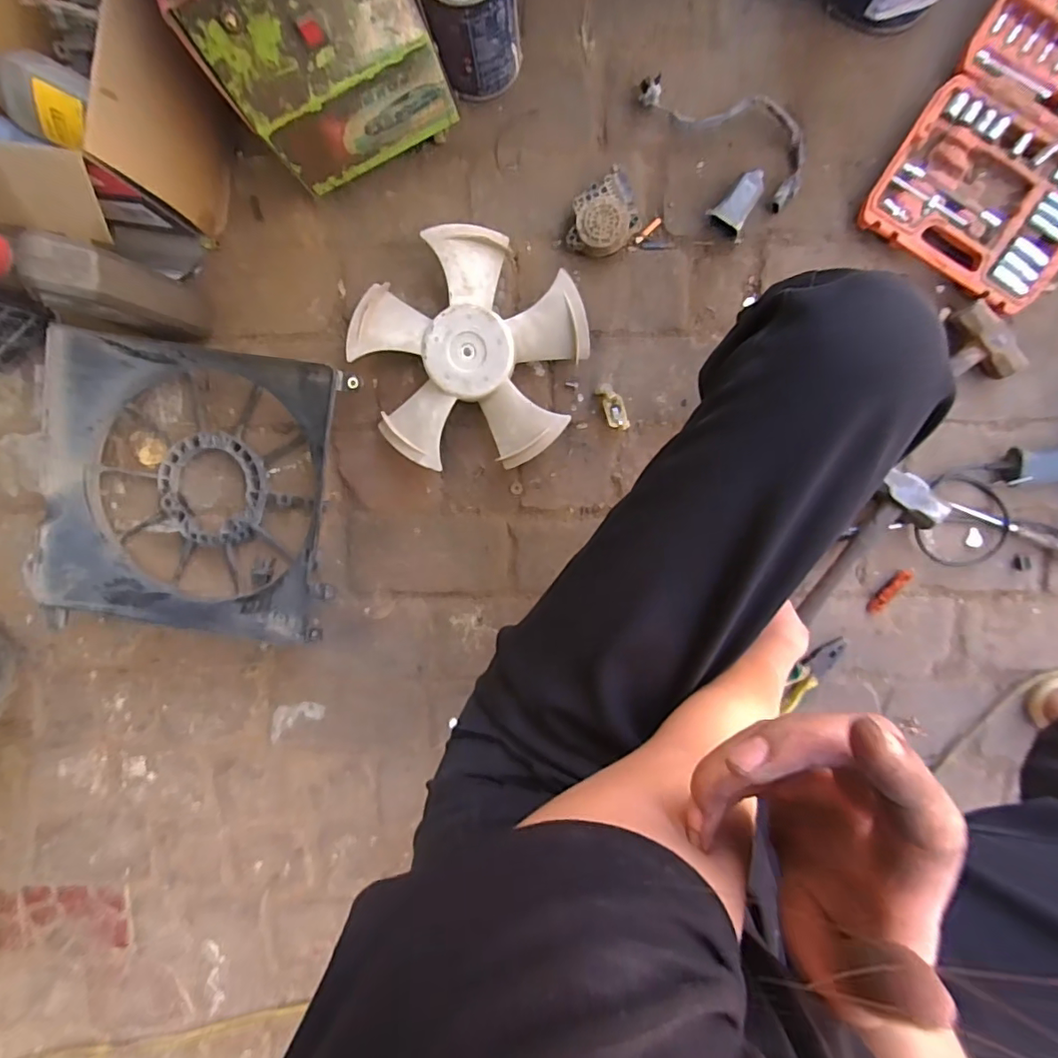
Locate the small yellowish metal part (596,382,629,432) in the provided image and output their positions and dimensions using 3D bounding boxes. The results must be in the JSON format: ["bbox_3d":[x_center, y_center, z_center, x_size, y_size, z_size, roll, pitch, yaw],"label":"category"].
[{"bbox_3d":[0.115,-0.166,0.723,0.028,0.022,0.066,-24,94,5],"label":"small yellowish metal part"}]

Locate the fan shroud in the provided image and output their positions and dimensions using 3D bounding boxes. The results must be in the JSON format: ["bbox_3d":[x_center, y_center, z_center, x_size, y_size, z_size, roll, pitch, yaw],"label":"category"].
[{"bbox_3d":[-0.450,-0.054,0.731,0.389,0.077,0.369,8,96,2],"label":"fan shroud"}]

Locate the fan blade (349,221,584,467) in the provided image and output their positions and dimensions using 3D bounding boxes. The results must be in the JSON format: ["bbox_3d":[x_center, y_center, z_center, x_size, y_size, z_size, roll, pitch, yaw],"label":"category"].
[{"bbox_3d":[-0.079,-0.224,0.704,0.287,0.061,0.286,0,95,3],"label":"fan blade"}]

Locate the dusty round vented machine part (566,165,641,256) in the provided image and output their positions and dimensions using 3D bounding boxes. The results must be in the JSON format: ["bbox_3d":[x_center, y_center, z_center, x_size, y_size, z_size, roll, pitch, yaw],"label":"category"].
[{"bbox_3d":[0.102,-0.406,0.687,0.089,0.040,0.105,24,97,0],"label":"dusty round vented machine part"}]

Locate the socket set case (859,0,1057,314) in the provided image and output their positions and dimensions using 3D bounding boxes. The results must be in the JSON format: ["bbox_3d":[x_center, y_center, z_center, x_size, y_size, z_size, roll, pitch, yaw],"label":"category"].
[{"bbox_3d":[0.620,-0.497,0.653,0.249,0.075,0.390,33,96,0],"label":"socket set case"}]

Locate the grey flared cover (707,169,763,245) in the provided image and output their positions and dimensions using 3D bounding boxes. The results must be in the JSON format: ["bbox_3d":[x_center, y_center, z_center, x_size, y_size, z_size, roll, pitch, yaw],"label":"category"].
[{"bbox_3d":[0.273,-0.418,0.683,0.054,0.034,0.073,34,96,0],"label":"grey flared cover"}]

